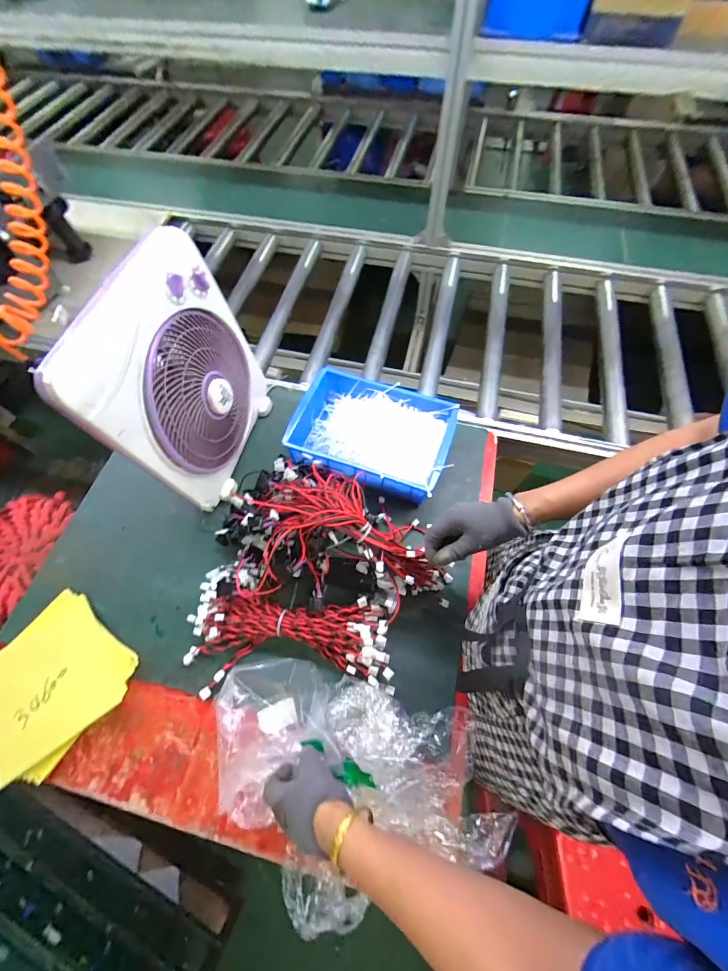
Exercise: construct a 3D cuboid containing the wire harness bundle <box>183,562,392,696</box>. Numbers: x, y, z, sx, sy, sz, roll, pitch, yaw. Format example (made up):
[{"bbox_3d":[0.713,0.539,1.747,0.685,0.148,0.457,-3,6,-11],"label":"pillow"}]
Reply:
[{"bbox_3d":[-0.123,0.236,0.573,0.324,0.062,0.178,-3,64,0],"label":"wire harness bundle"}]

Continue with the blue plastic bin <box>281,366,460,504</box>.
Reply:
[{"bbox_3d":[0.012,-0.096,0.711,0.311,0.087,0.214,20,66,10],"label":"blue plastic bin"}]

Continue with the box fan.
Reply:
[{"bbox_3d":[-0.289,-0.154,0.601,0.115,0.368,0.323,7,64,4],"label":"box fan"}]

